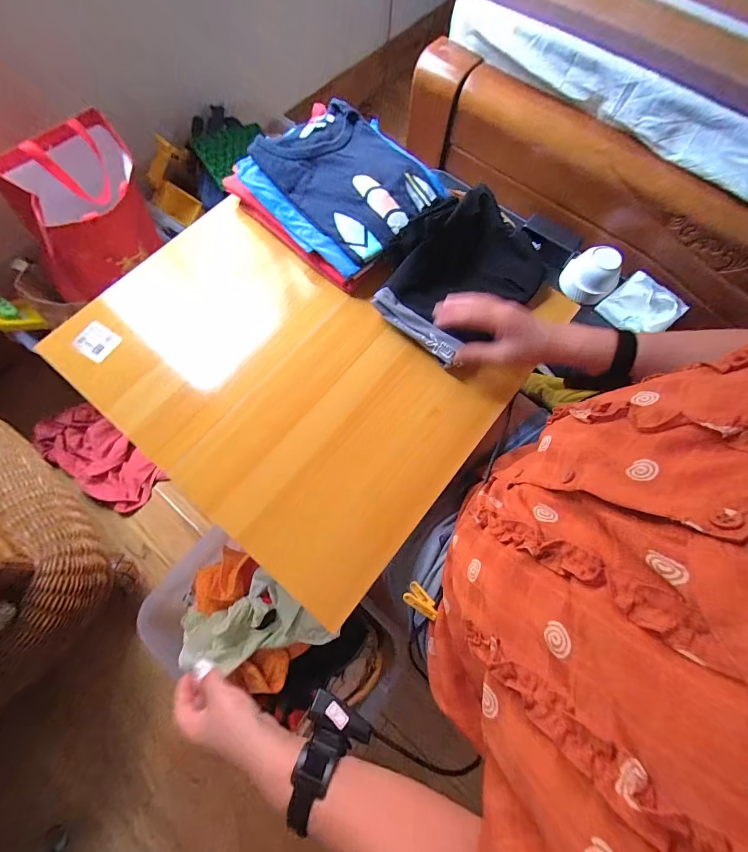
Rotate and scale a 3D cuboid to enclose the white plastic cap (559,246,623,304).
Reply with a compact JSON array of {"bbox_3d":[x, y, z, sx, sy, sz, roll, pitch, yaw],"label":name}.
[{"bbox_3d":[0.479,-0.339,0.774,0.104,0.066,0.103,15,72,3],"label":"white plastic cap"}]

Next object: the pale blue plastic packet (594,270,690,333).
[{"bbox_3d":[0.574,-0.253,0.752,0.111,0.022,0.127,-45,78,21],"label":"pale blue plastic packet"}]

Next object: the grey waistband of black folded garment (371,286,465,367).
[{"bbox_3d":[0.060,-0.148,0.510,0.148,0.023,0.032,40,75,11],"label":"grey waistband of black folded garment"}]

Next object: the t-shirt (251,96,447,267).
[{"bbox_3d":[-0.030,-0.397,0.555,0.198,0.032,0.265,-40,77,-14],"label":"t-shirt"}]

